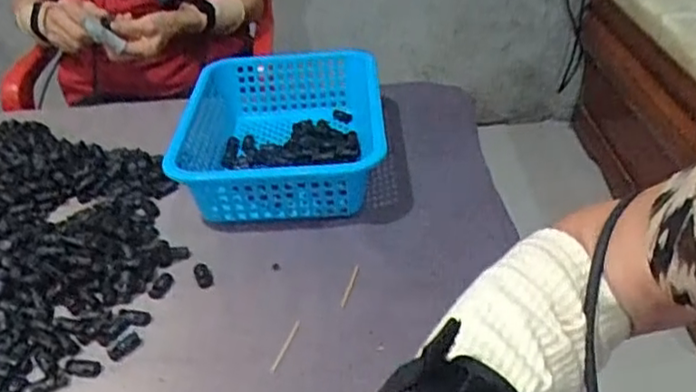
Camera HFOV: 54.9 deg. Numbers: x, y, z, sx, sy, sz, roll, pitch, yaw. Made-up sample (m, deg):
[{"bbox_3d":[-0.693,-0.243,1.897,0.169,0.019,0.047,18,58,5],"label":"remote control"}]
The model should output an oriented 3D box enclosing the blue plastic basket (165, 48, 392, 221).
[{"bbox_3d":[-0.074,-0.071,0.763,0.214,0.086,0.278,-4,33,-1],"label":"blue plastic basket"}]

